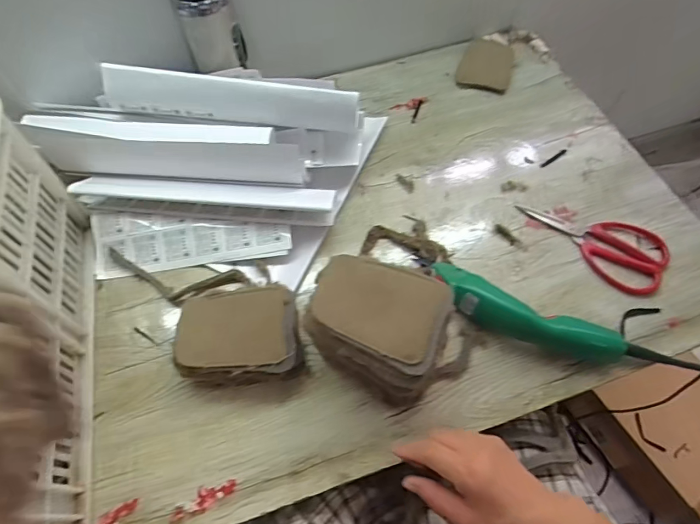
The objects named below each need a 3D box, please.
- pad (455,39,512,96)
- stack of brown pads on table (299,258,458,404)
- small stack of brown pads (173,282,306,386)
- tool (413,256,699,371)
[{"bbox_3d":[0.235,-0.339,0.733,0.086,0.016,0.121,19,62,10],"label":"pad"},{"bbox_3d":[0.026,0.075,0.446,0.137,0.112,0.110,15,62,10],"label":"stack of brown pads on table"},{"bbox_3d":[-0.121,0.087,0.472,0.129,0.051,0.107,-10,61,-6],"label":"small stack of brown pads"},{"bbox_3d":[0.219,0.067,0.484,0.297,0.048,0.063,24,63,13],"label":"tool"}]

